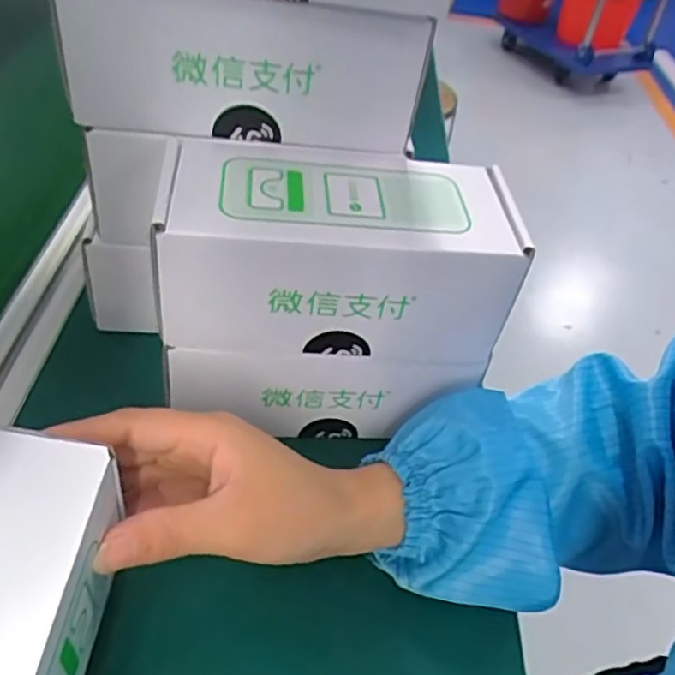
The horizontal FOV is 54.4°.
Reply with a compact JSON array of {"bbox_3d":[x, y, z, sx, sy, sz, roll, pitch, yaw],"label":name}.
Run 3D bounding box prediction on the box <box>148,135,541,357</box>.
[{"bbox_3d":[0.000,-0.045,0.358,0.182,0.082,0.076,2,44,-9],"label":"box"}]

